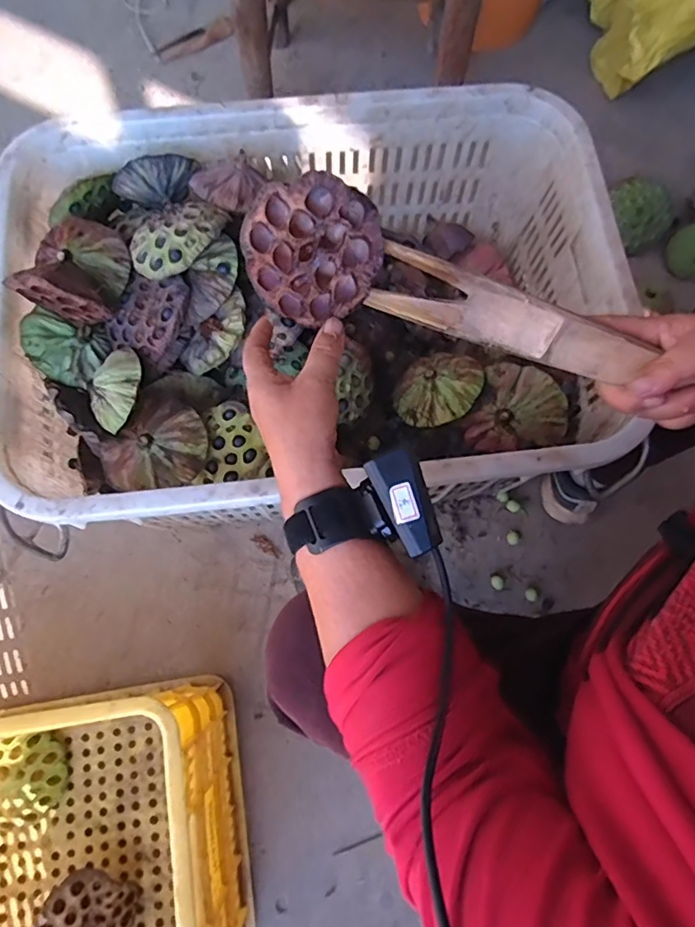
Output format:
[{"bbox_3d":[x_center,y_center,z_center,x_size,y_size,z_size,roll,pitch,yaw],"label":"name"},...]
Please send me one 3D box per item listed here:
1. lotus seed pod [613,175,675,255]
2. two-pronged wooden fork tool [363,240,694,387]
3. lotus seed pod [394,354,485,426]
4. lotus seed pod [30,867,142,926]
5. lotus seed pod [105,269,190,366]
[{"bbox_3d":[0.547,-0.460,1.005,0.107,0.102,0.113,-8,74,-4],"label":"lotus seed pod"},{"bbox_3d":[0.158,-0.098,0.399,0.281,0.050,0.028,19,45,0],"label":"two-pronged wooden fork tool"},{"bbox_3d":[0.118,-0.099,0.717,0.110,0.050,0.110,0,90,23],"label":"lotus seed pod"},{"bbox_3d":[-0.338,0.583,0.698,0.105,0.081,0.100,-41,79,-13],"label":"lotus seed pod"},{"bbox_3d":[-0.221,-0.167,0.622,0.099,0.045,0.099,-1,88,21],"label":"lotus seed pod"}]

